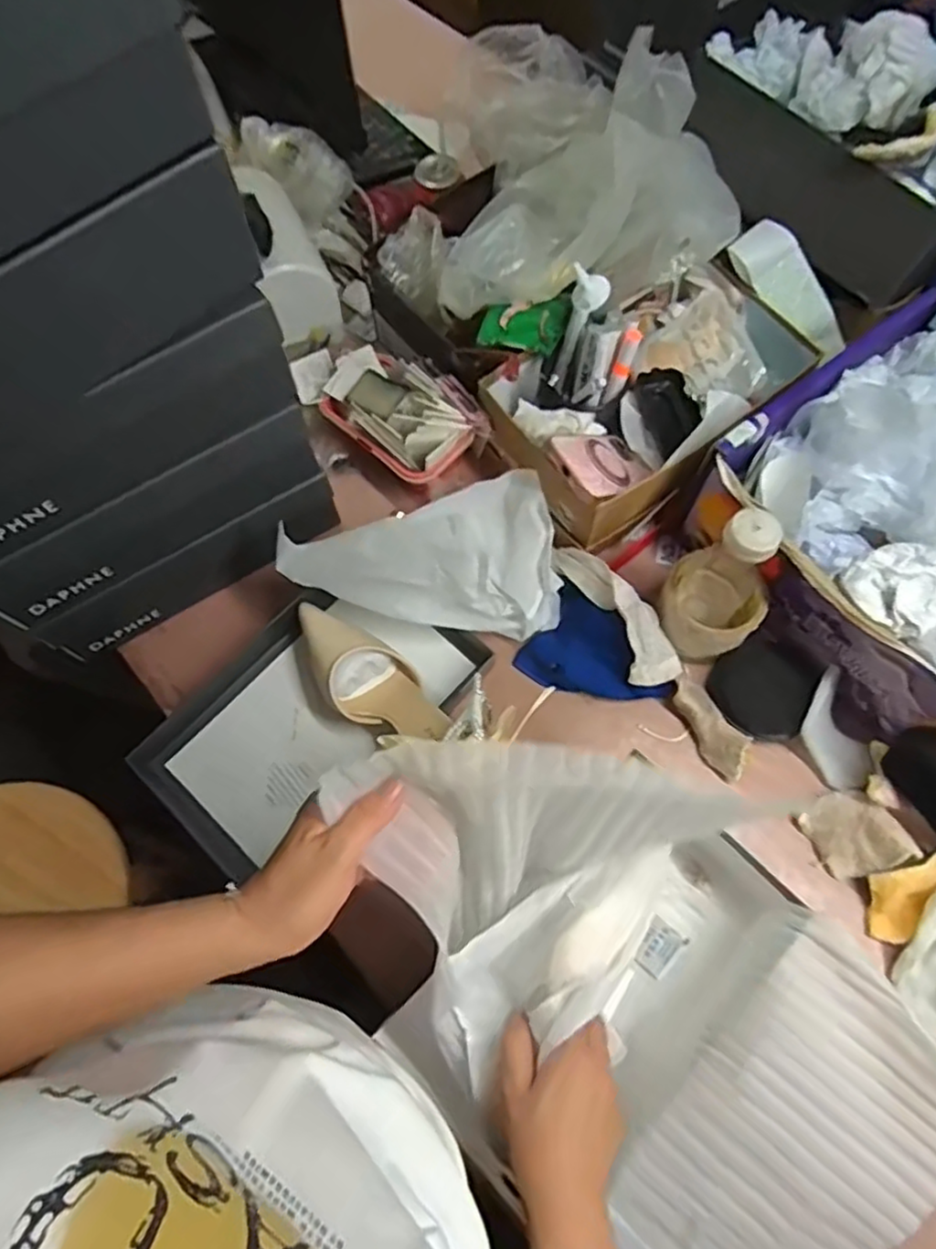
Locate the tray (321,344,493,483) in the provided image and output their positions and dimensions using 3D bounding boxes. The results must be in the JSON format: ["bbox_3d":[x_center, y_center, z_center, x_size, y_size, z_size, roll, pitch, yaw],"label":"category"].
[{"bbox_3d":[-0.074,-0.227,0.716,0.183,0.055,0.104,36,75,15],"label":"tray"}]

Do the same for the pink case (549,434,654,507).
[{"bbox_3d":[0.131,-0.154,0.654,0.070,0.014,0.146,51,38,10],"label":"pink case"}]

